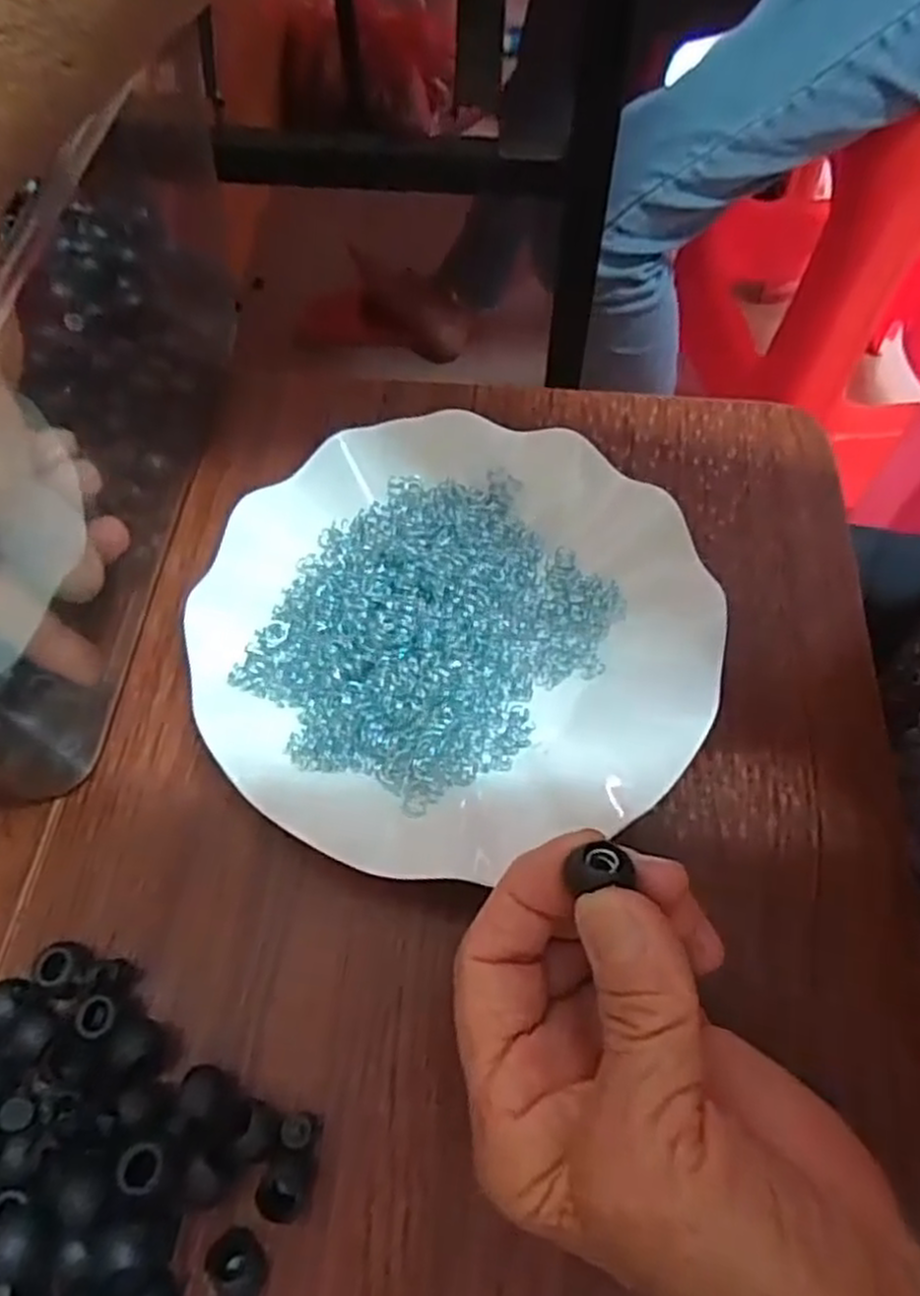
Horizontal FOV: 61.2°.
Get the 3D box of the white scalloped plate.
[{"bbox_3d":[-0.003,-0.007,0.288,0.177,0.033,0.176,0,60,0],"label":"white scalloped plate"}]

